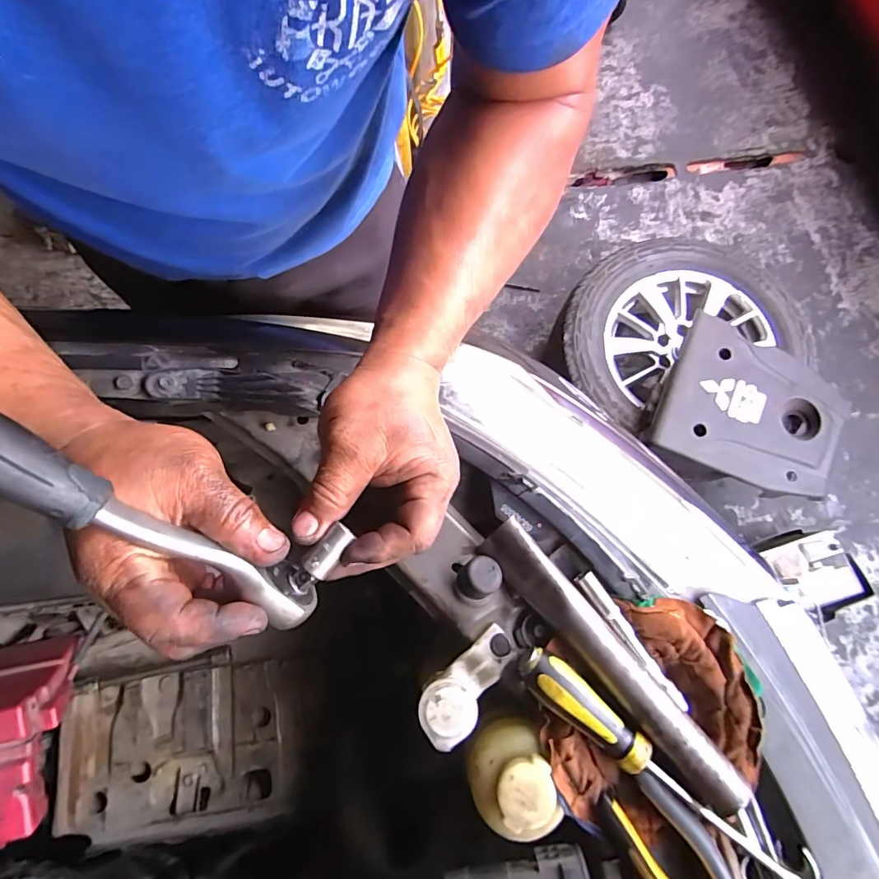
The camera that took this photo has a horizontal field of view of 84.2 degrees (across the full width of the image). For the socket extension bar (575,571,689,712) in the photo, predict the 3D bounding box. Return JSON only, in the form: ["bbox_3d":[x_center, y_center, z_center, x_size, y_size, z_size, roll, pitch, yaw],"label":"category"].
[{"bbox_3d":[0.148,0.155,0.373,0.015,0.011,0.118,-34,78,-8],"label":"socket extension bar"}]

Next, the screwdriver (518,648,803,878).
[{"bbox_3d":[0.160,0.238,0.349,0.242,0.029,0.032,37,78,9],"label":"screwdriver"}]

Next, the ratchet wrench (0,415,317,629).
[{"bbox_3d":[-0.132,0.034,0.209,0.192,0.021,0.025,42,75,-34],"label":"ratchet wrench"}]

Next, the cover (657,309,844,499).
[{"bbox_3d":[0.832,-0.072,1.294,0.467,0.083,0.425,28,77,7],"label":"cover"}]

